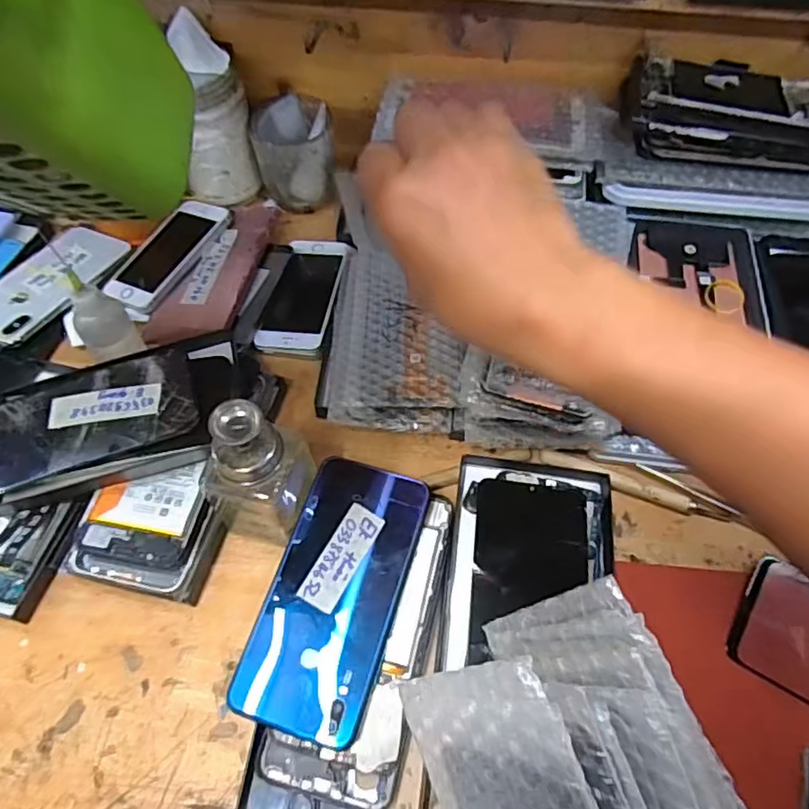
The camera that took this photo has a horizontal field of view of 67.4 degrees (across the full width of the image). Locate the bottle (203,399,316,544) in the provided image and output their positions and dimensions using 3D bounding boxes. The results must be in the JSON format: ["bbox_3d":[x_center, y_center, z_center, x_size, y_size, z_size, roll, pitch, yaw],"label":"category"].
[{"bbox_3d":[-0.089,0.042,0.366,0.051,0.118,0.053,1,61,-1],"label":"bottle"}]

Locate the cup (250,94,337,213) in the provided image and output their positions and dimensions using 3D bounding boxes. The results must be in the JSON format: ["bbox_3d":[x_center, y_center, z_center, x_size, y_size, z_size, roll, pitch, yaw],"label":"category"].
[{"bbox_3d":[-0.098,-0.226,0.547,0.068,0.072,0.074,-11,59,-6],"label":"cup"}]

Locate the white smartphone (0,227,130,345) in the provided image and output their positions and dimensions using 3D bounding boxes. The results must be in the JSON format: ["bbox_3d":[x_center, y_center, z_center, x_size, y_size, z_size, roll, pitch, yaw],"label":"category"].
[{"bbox_3d":[-0.310,-0.108,0.525,0.080,0.012,0.145,28,54,15],"label":"white smartphone"}]

